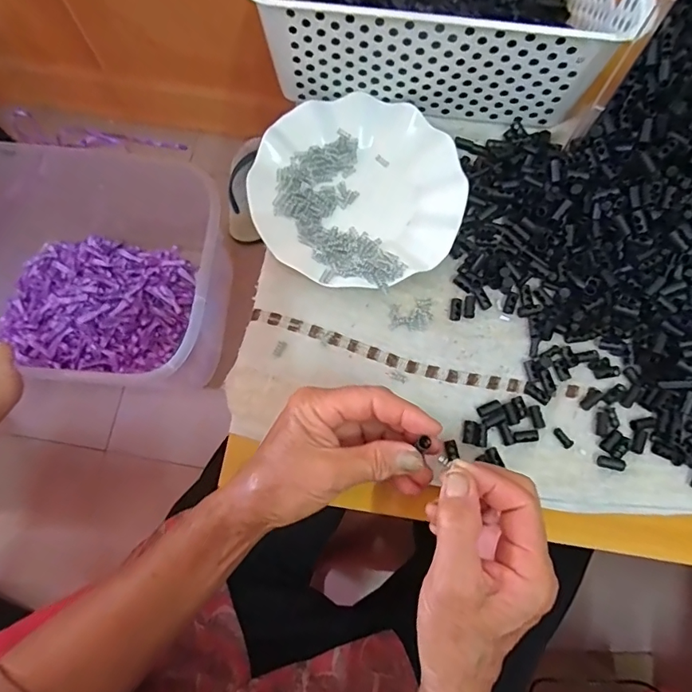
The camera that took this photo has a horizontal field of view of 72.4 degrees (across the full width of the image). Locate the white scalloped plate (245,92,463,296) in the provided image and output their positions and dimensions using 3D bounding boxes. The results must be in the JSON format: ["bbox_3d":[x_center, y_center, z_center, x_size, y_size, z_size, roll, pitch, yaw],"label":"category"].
[{"bbox_3d":[0.011,-0.137,0.419,0.176,0.024,0.183,0,76,-1],"label":"white scalloped plate"}]

